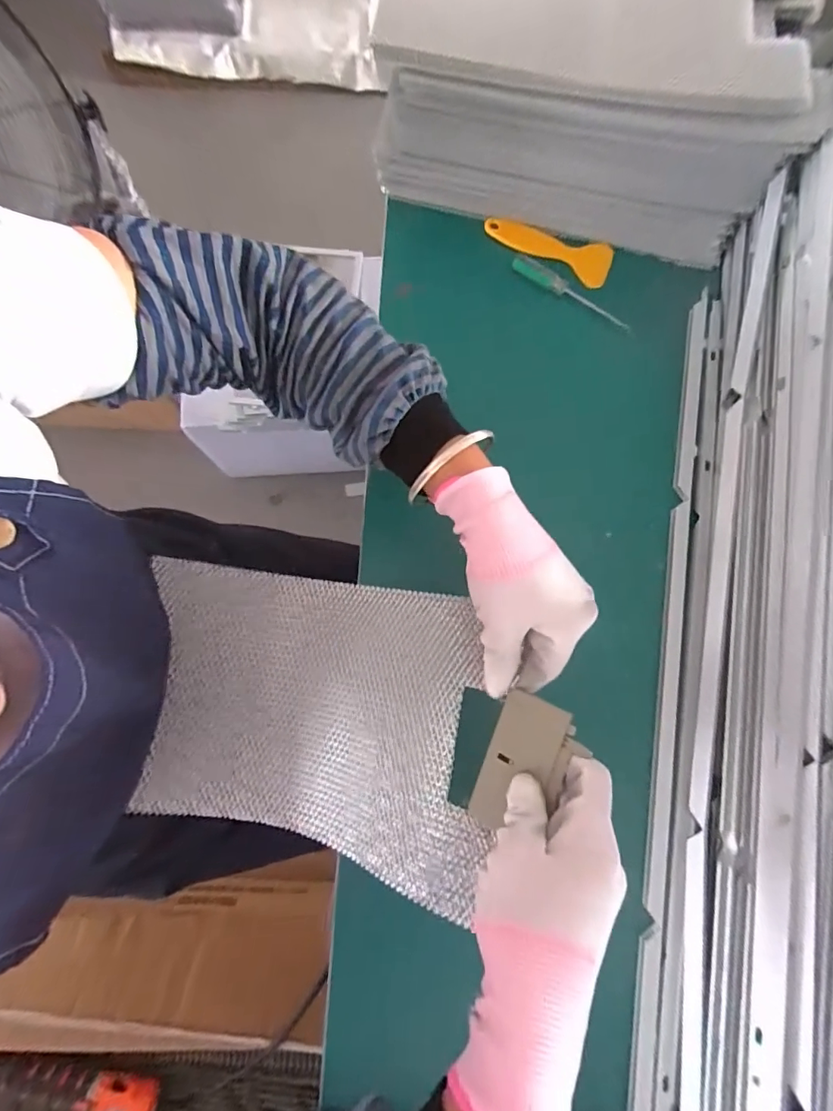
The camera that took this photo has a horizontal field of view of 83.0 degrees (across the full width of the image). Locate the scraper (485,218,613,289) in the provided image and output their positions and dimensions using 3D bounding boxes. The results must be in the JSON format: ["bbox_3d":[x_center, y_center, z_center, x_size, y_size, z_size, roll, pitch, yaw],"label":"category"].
[{"bbox_3d":[0.129,-0.302,0.460,0.125,0.009,0.039,25,79,4],"label":"scraper"}]

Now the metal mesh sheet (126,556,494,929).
[{"bbox_3d":[-0.082,0.117,0.367,0.280,0.044,0.197,5,78,19],"label":"metal mesh sheet"}]

